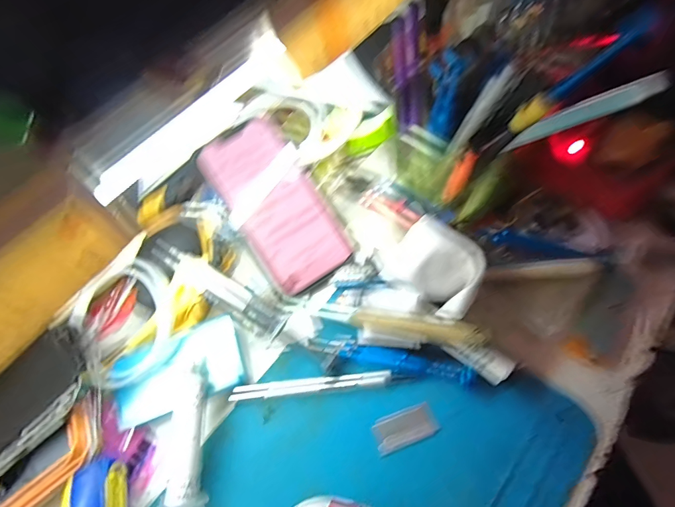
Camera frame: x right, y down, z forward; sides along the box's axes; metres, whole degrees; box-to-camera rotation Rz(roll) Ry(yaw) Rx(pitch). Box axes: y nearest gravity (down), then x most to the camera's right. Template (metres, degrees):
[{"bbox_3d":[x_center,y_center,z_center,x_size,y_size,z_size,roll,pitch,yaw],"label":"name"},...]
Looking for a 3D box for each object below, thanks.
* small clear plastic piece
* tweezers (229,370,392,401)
[{"bbox_3d":[0.046,0.118,0.256,0.042,0.004,0.022,-21,60,-5],"label":"small clear plastic piece"},{"bbox_3d":[-0.020,0.094,0.268,0.114,0.006,0.009,-7,60,3],"label":"tweezers"}]

